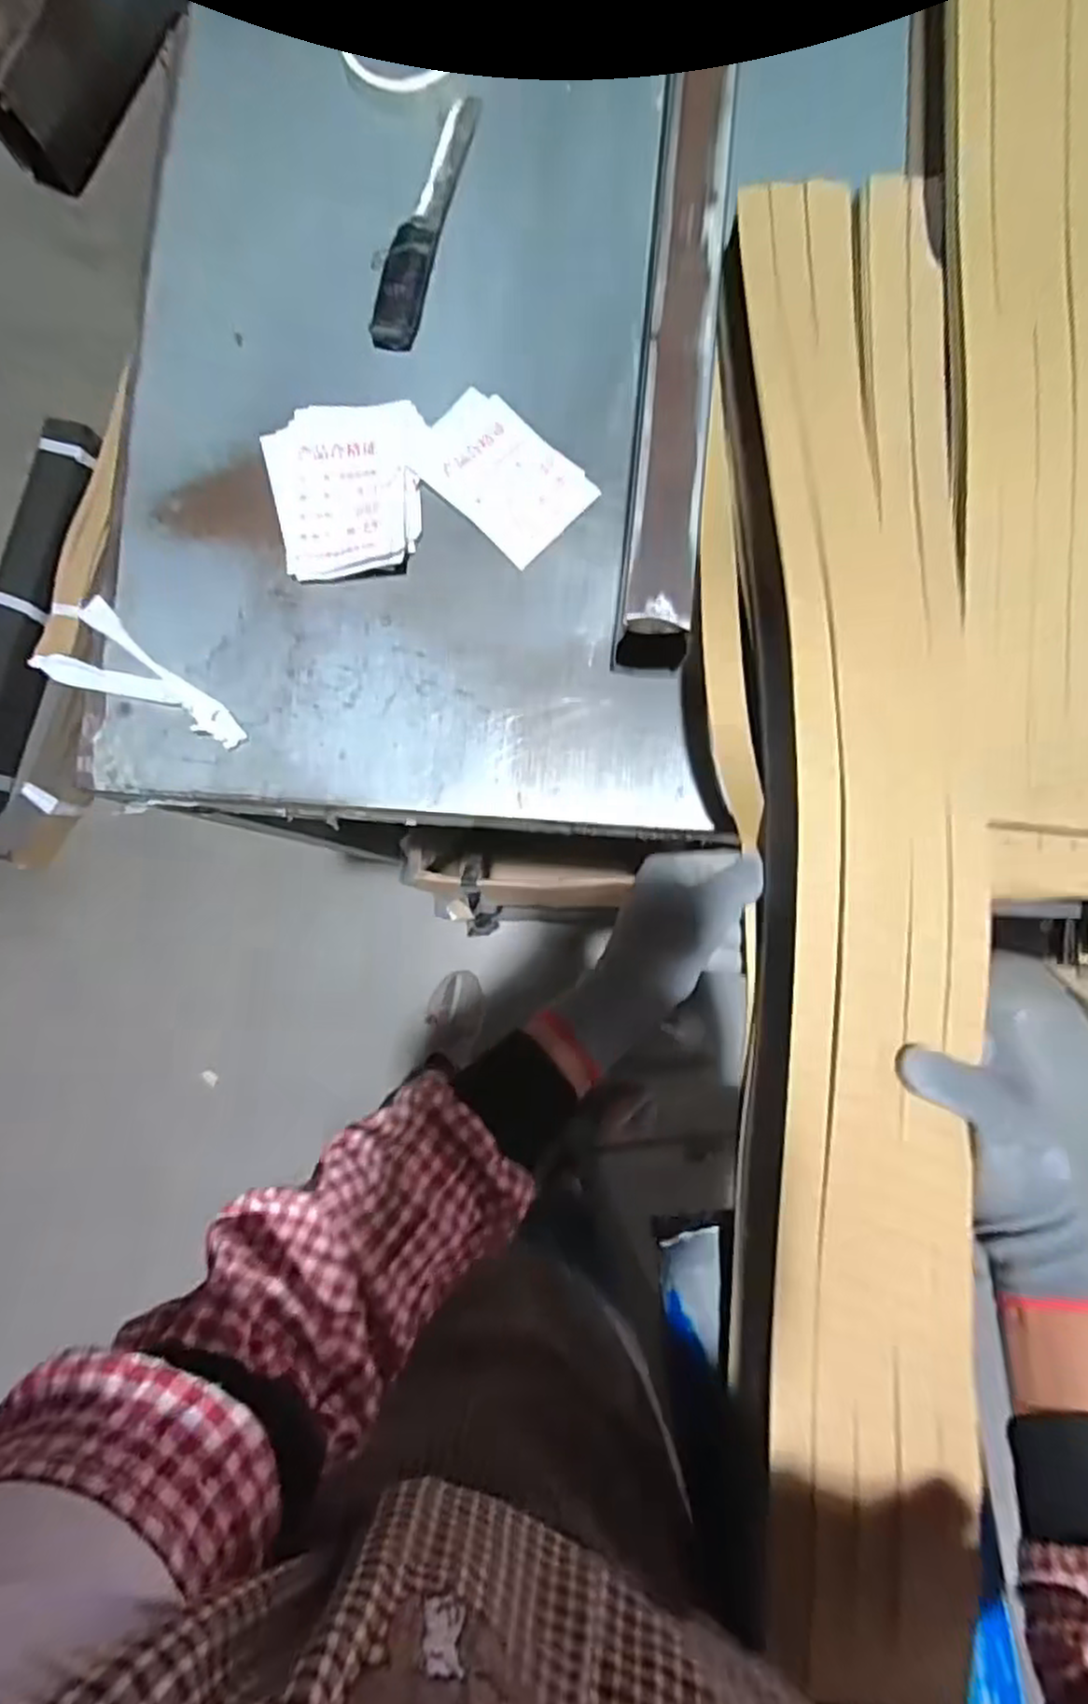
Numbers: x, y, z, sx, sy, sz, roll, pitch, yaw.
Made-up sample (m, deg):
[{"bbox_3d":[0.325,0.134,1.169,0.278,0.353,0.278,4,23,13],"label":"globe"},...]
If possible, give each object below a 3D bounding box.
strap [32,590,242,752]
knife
[{"bbox_3d":[-0.276,-0.111,0.510,0.154,0.009,0.062,36,88,5],"label":"strap"},{"bbox_3d":[-0.087,-0.452,0.526,0.033,0.017,0.196,13,86,4],"label":"knife"}]

